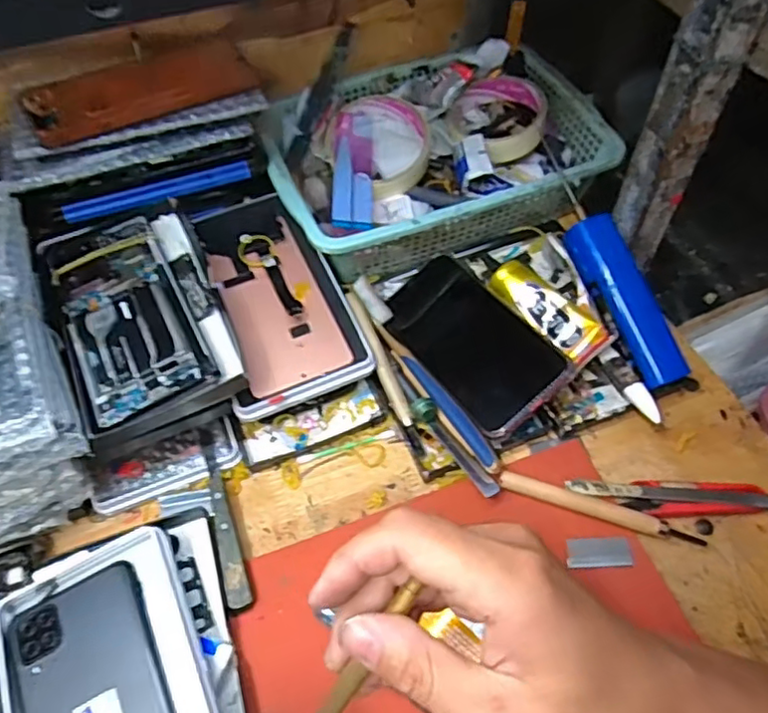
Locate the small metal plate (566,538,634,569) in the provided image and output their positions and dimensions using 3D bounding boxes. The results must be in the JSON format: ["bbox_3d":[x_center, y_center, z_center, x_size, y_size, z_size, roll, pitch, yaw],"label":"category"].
[{"bbox_3d":[0.135,0.122,0.389,0.039,0.004,0.018,-2,56,1],"label":"small metal plate"}]

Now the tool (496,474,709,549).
[{"bbox_3d":[0.138,0.096,0.397,0.127,0.009,0.011,16,58,12],"label":"tool"}]

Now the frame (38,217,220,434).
[{"bbox_3d":[-0.175,-0.031,0.417,0.080,0.007,0.171,-25,58,-12],"label":"frame"}]

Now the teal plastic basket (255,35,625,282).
[{"bbox_3d":[0.040,-0.176,0.537,0.267,0.058,0.187,-19,58,-10],"label":"teal plastic basket"}]

